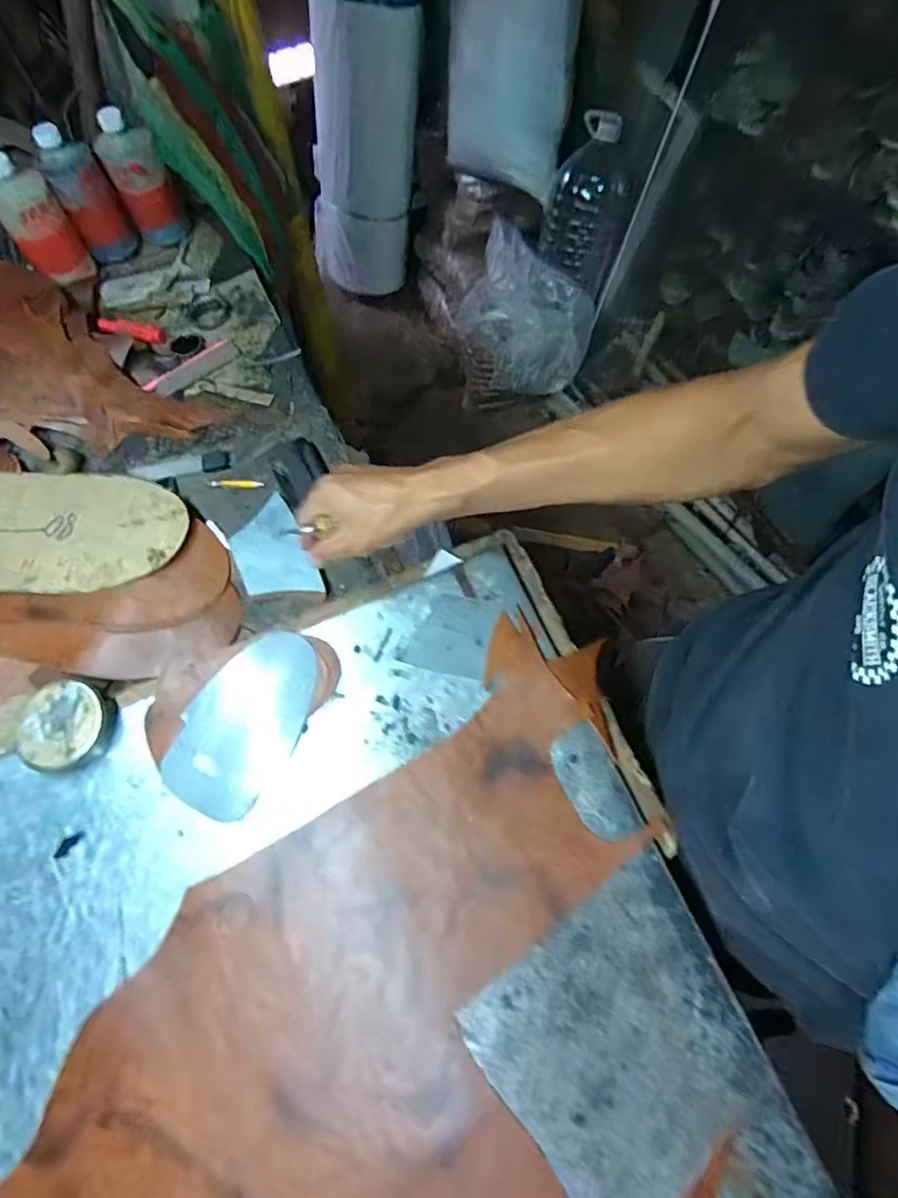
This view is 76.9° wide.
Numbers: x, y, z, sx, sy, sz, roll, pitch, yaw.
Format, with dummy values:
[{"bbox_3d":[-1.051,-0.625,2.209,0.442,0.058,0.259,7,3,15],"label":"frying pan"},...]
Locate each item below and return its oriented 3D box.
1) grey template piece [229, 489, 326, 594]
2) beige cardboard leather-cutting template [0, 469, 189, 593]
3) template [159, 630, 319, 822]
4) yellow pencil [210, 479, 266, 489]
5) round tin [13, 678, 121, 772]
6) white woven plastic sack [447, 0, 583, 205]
[{"bbox_3d":[-0.185,-0.049,0.588,0.070,0.009,0.127,-26,66,-10],"label":"grey template piece"},{"bbox_3d":[-0.424,-0.076,0.609,0.290,0.008,0.152,2,63,9],"label":"beige cardboard leather-cutting template"},{"bbox_3d":[-0.178,0.106,0.502,0.099,0.007,0.161,33,74,12],"label":"template"},{"bbox_3d":[-0.237,-0.130,0.632,0.061,0.004,0.010,6,64,5],"label":"yellow pencil"},{"bbox_3d":[-0.335,0.113,0.498,0.066,0.033,0.075,17,66,10],"label":"round tin"},{"bbox_3d":[0.160,-1.401,1.364,0.330,0.692,0.227,3,27,3],"label":"white woven plastic sack"}]

